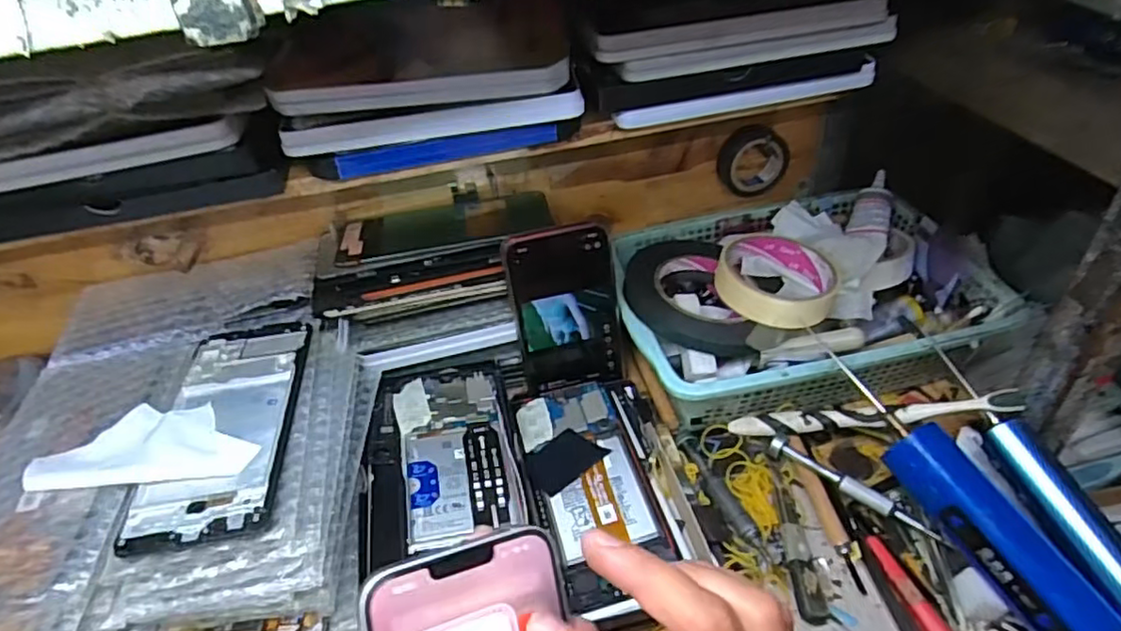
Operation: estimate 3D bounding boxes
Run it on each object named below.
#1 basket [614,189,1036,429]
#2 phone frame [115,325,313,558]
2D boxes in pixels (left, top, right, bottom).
[{"bbox_3d":[0.183,-0.010,0.511,0.271,0.068,0.194,-9,41,-6],"label":"basket"},{"bbox_3d":[-0.186,0.059,0.362,0.070,0.008,0.152,-8,41,-4],"label":"phone frame"}]

